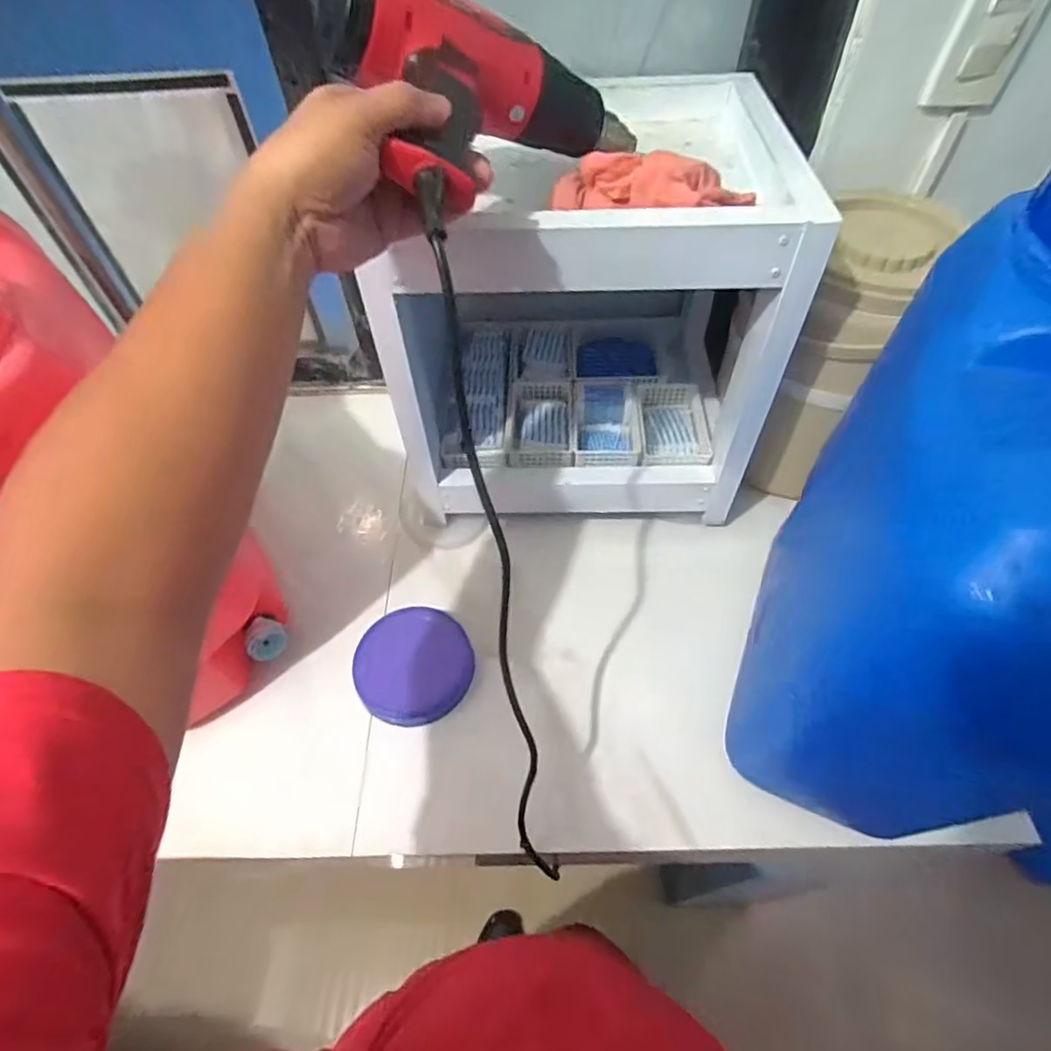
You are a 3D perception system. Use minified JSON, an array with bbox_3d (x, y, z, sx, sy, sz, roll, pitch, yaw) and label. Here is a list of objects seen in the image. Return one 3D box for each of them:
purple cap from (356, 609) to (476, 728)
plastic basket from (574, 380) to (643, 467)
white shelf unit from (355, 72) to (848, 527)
[{"bbox_3d":[-0.113,0.141,0.588,0.113,0.041,0.109,-1,55,1],"label":"purple cap"},{"bbox_3d":[0.096,-0.119,0.696,0.079,0.040,0.121,1,55,3],"label":"plastic basket"},{"bbox_3d":[0.048,-0.222,0.623,0.384,0.328,0.289,0,55,2],"label":"white shelf unit"}]

